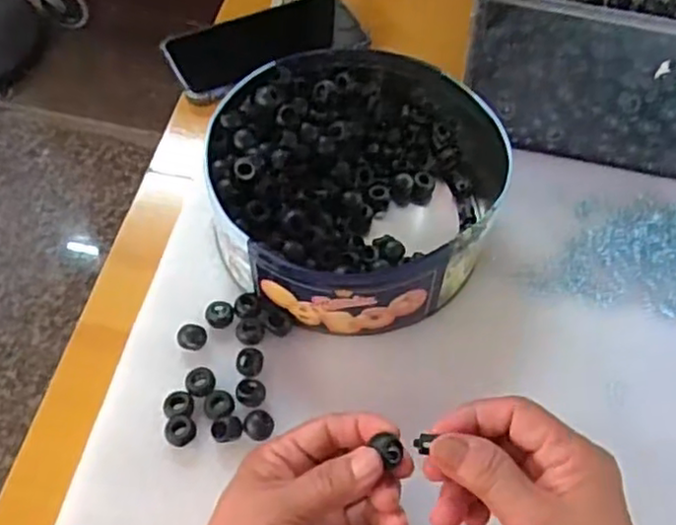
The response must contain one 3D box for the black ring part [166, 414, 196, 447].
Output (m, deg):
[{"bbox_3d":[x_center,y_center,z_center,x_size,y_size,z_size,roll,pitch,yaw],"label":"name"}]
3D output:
[{"bbox_3d":[-0.092,0.098,0.397,0.017,0.007,0.016,2,57,-3],"label":"black ring part"}]

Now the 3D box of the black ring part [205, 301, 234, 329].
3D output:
[{"bbox_3d":[-0.075,0.033,0.436,0.017,0.009,0.018,2,57,-3],"label":"black ring part"}]

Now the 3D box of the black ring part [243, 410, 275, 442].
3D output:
[{"bbox_3d":[-0.046,0.096,0.401,0.017,0.013,0.019,4,57,-1],"label":"black ring part"}]

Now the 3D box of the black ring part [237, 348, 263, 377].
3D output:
[{"bbox_3d":[-0.054,0.063,0.422,0.016,0.011,0.017,2,57,-3],"label":"black ring part"}]

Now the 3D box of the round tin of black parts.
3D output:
[{"bbox_3d":[0.014,-0.052,0.459,0.188,0.078,0.193,14,57,5],"label":"round tin of black parts"}]

